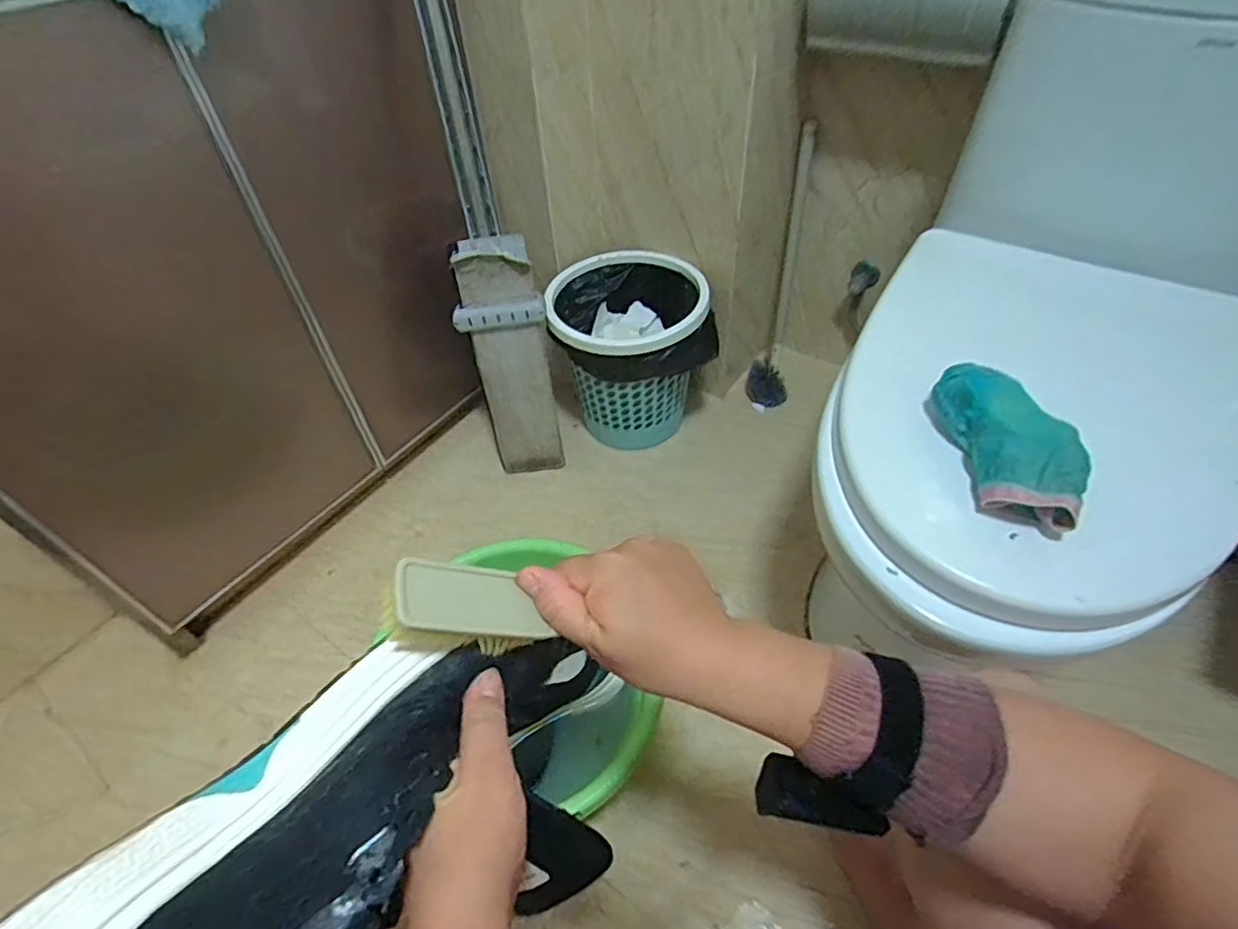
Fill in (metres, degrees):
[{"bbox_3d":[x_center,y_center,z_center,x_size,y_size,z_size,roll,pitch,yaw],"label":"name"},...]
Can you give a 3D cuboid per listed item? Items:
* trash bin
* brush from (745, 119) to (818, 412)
[{"bbox_3d":[0.016,-0.190,1.104,0.261,0.290,0.226,-14,48,-9],"label":"trash bin"},{"bbox_3d":[0.301,-0.342,1.105,0.073,0.486,0.082,10,26,12],"label":"brush"}]

